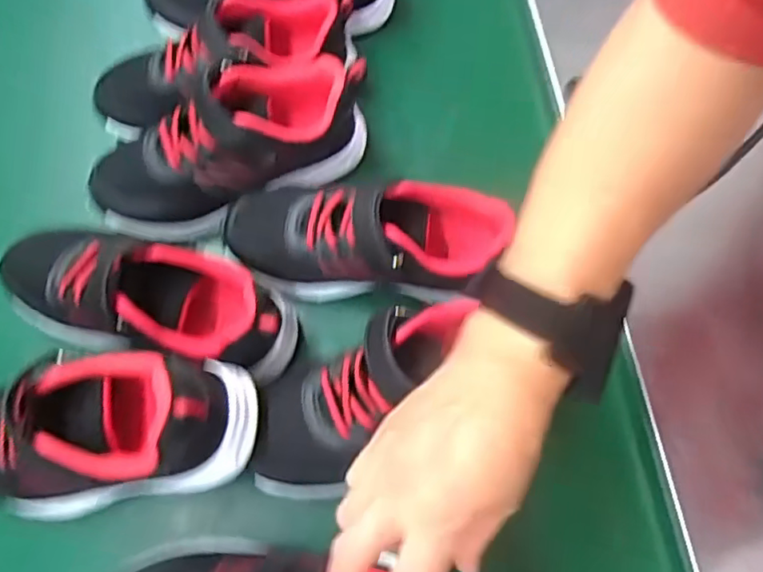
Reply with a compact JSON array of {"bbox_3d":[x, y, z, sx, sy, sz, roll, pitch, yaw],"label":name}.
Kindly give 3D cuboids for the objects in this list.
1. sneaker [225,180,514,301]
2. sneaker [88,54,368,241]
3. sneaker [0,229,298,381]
[{"bbox_3d":[-0.016,-0.032,0.415,0.187,0.093,0.074,9,70,4],"label":"sneaker"},{"bbox_3d":[-0.117,-0.108,0.444,0.210,0.086,0.089,-15,70,-5],"label":"sneaker"},{"bbox_3d":[-0.163,0.006,0.396,0.208,0.071,0.081,12,70,6],"label":"sneaker"}]

